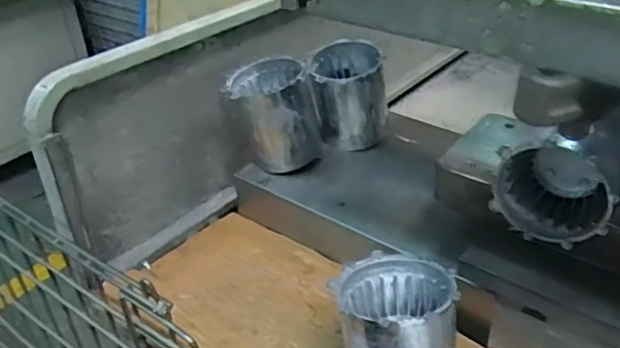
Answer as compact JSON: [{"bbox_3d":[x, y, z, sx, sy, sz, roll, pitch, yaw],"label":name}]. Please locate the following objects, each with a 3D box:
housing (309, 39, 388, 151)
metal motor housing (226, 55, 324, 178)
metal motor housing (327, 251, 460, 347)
[{"bbox_3d":[0.049,-0.097,0.718,0.092,0.113,0.098,0,35,4],"label":"housing"},{"bbox_3d":[-0.042,-0.070,0.690,0.108,0.111,0.093,-5,35,-4],"label":"metal motor housing"},{"bbox_3d":[0.070,0.139,0.468,0.095,0.118,0.112,-5,35,-4],"label":"metal motor housing"}]

